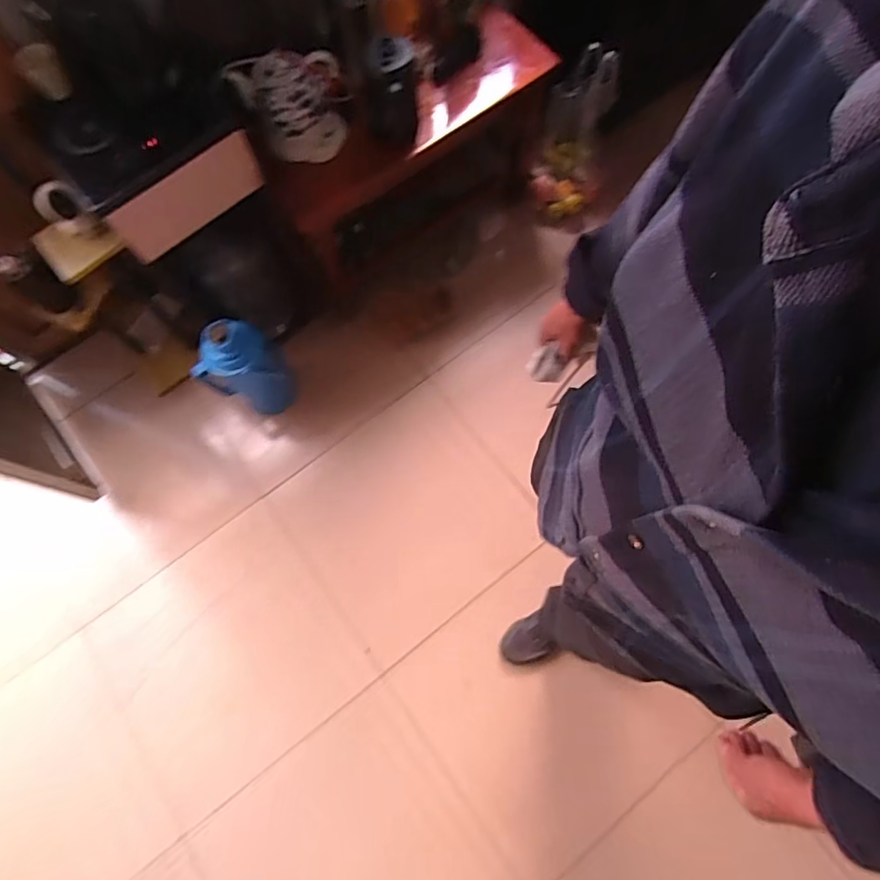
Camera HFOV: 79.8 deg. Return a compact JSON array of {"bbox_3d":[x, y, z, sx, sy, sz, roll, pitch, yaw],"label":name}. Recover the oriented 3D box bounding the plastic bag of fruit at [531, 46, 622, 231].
[{"bbox_3d":[0.416,-0.930,1.632,0.223,0.488,0.149,12,42,5],"label":"plastic bag of fruit"}]

